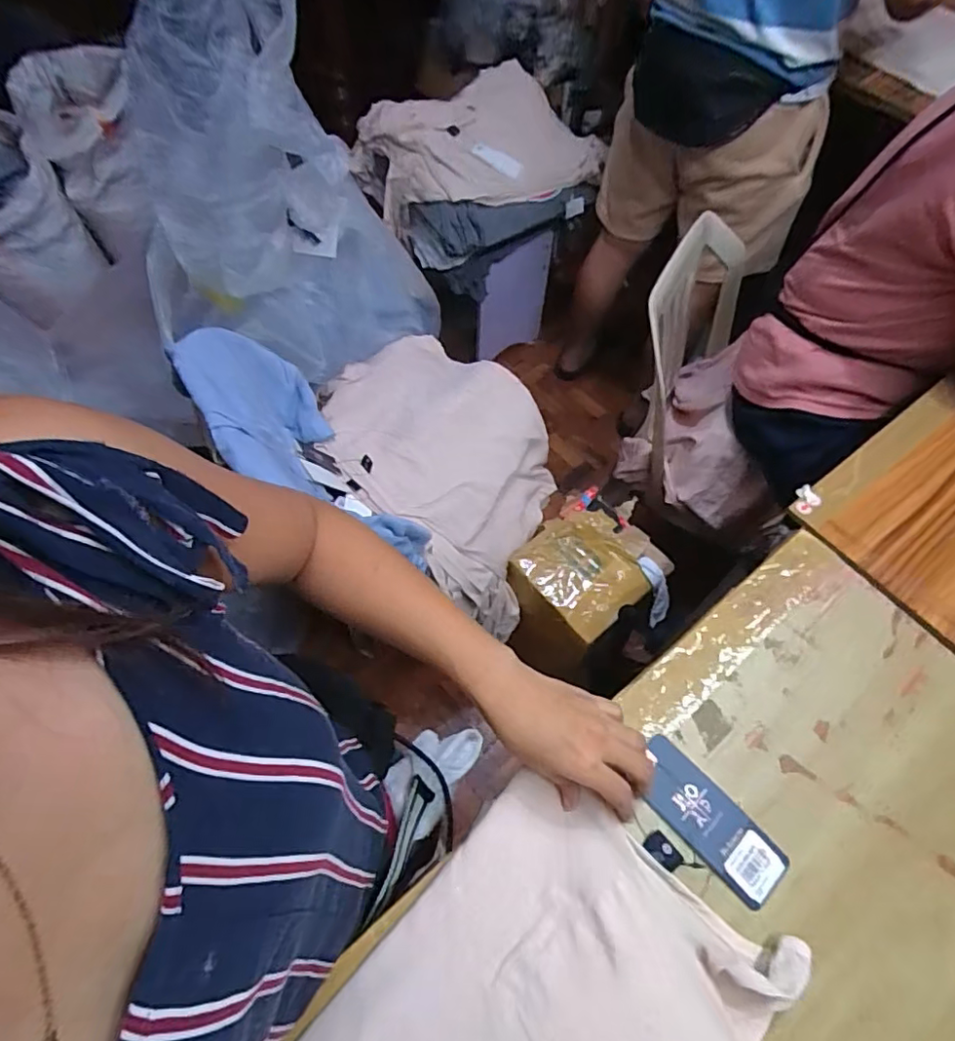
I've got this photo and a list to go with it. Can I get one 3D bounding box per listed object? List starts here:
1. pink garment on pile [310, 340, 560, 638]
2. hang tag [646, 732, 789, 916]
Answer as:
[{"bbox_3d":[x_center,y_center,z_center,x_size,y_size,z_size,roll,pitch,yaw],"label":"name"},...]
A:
[{"bbox_3d":[-0.058,-0.139,1.060,0.359,0.137,0.489,-39,69,-20],"label":"pink garment on pile"},{"bbox_3d":[0.167,0.217,0.418,0.048,0.004,0.116,-38,69,-23],"label":"hang tag"}]

